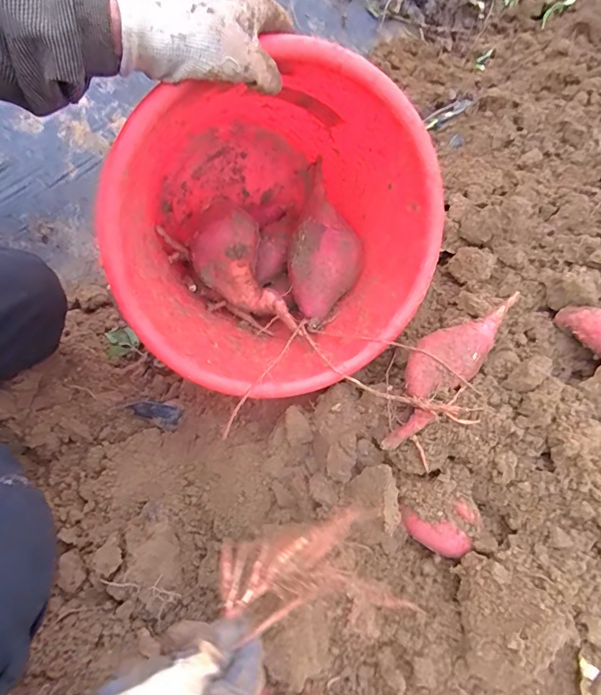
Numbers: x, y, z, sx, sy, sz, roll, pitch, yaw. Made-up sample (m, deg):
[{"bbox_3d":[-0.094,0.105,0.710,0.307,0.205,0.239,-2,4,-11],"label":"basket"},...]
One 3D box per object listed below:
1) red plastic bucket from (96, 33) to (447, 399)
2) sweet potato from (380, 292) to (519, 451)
[{"bbox_3d":[-0.059,-0.165,0.600,0.343,0.316,0.371,-23,28,-8],"label":"red plastic bucket"},{"bbox_3d":[0.153,0.020,0.495,0.202,0.047,0.060,-41,68,-19],"label":"sweet potato"}]

